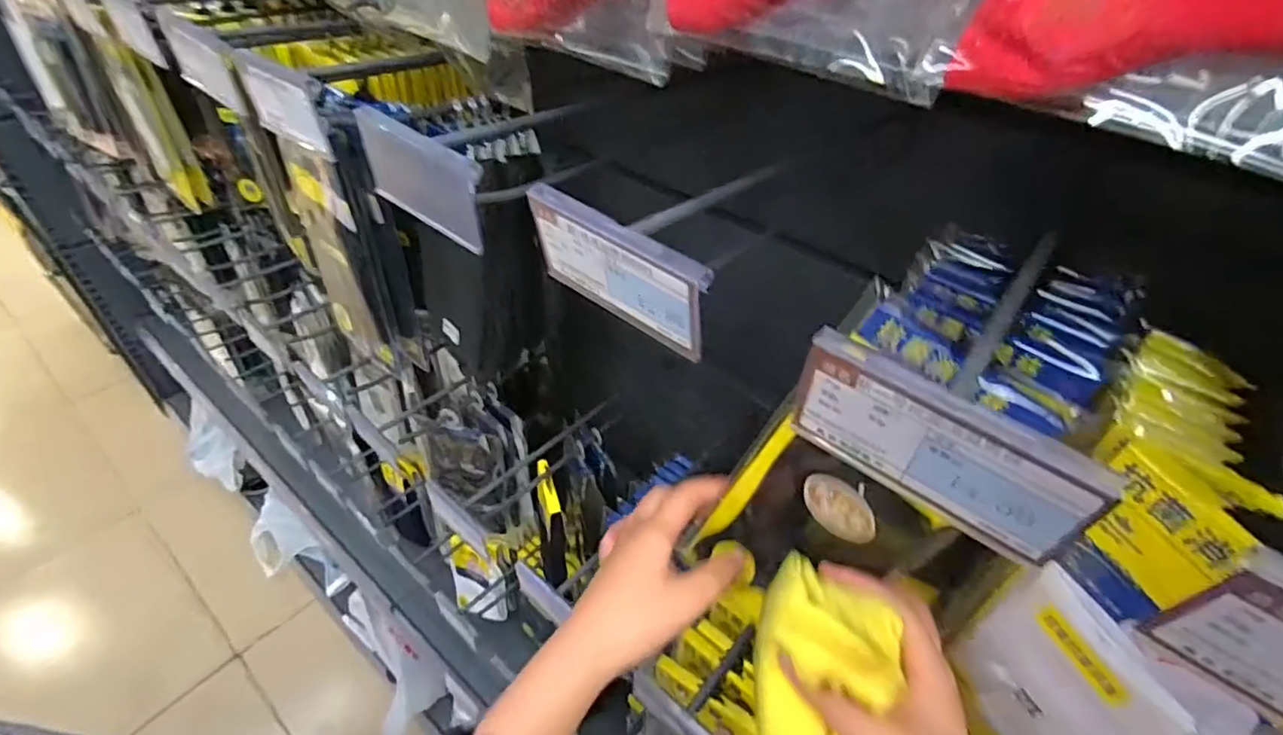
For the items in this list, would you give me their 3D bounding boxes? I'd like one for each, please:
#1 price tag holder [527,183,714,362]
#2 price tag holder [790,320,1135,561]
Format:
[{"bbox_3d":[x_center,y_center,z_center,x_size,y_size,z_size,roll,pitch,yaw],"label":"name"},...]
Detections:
[{"bbox_3d":[-0.010,-0.035,0.223,0.079,0.045,0.008,30,48,27],"label":"price tag holder"},{"bbox_3d":[0.080,0.022,0.168,0.078,0.044,0.006,31,48,27],"label":"price tag holder"}]

